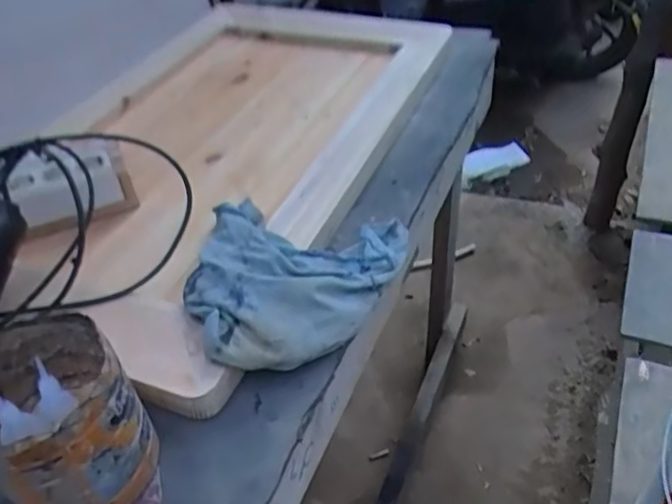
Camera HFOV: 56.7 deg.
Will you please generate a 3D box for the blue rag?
[{"bbox_3d":[-0.055,0.021,0.685,0.228,0.071,0.272,7,43,13],"label":"blue rag"}]

